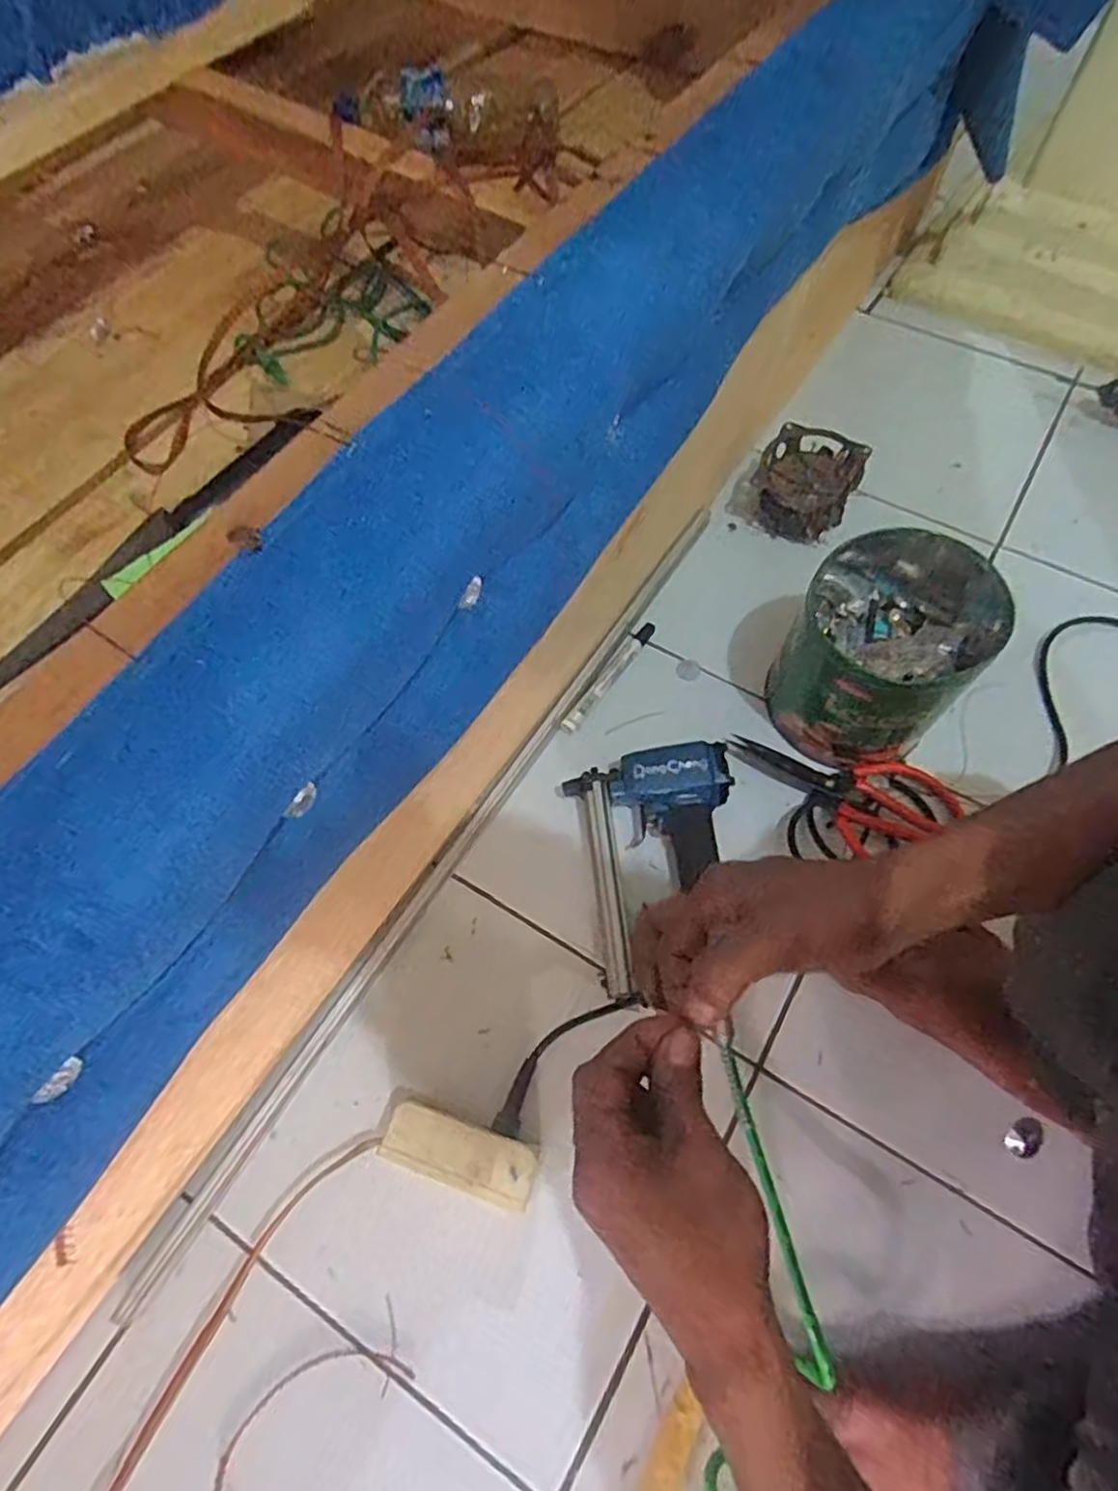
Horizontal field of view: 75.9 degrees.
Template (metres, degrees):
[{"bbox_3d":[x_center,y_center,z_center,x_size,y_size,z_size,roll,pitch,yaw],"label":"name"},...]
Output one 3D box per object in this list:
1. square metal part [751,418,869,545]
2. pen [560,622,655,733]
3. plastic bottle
[{"bbox_3d":[0.258,-0.274,0.758,0.101,0.068,0.095,23,67,13],"label":"square metal part"},{"bbox_3d":[0.050,-0.067,0.692,0.018,0.013,0.144,33,70,16],"label":"pen"},{"bbox_3d":[-0.110,-0.634,0.726,0.224,0.066,0.092,10,65,7],"label":"plastic bottle"}]

